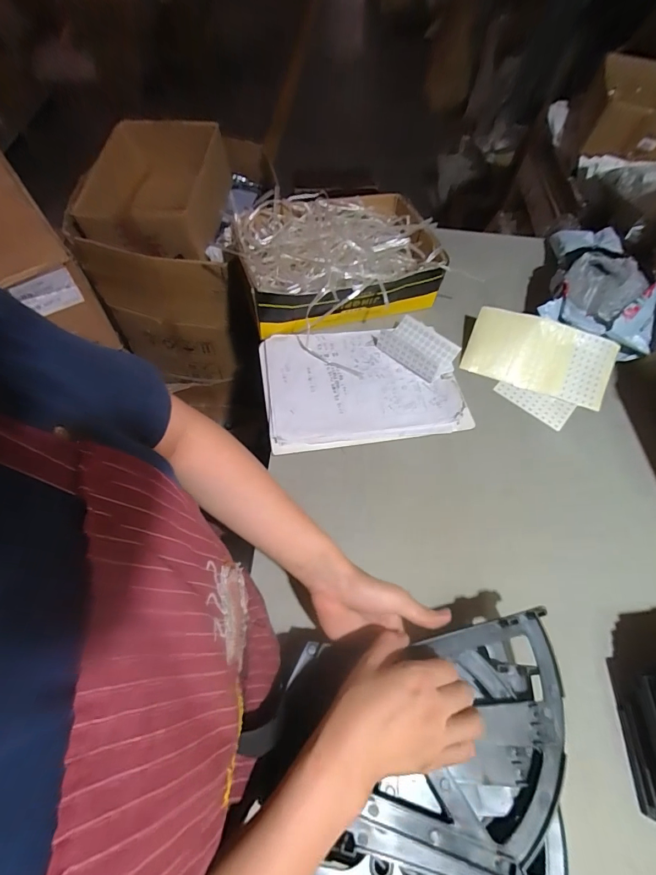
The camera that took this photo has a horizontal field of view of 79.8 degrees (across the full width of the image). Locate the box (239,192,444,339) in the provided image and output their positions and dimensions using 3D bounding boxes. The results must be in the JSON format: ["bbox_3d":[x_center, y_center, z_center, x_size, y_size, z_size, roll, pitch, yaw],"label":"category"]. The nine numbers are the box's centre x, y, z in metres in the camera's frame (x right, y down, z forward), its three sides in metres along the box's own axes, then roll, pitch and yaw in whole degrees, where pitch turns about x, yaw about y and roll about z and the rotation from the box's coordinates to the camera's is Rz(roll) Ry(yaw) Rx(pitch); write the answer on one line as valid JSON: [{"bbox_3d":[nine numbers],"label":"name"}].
[{"bbox_3d":[0.014,-0.339,0.742,0.348,0.105,0.269,-15,62,-12],"label":"box"}]

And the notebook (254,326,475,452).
[{"bbox_3d":[0.054,-0.094,0.662,0.315,0.014,0.225,-6,61,-6],"label":"notebook"}]

